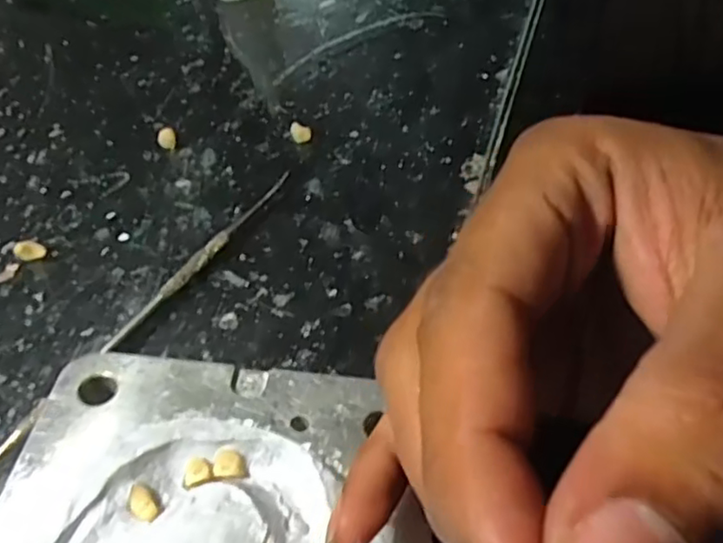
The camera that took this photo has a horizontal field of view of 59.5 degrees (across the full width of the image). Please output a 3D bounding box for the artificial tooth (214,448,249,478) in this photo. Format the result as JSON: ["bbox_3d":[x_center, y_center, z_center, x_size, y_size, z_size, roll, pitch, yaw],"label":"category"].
[{"bbox_3d":[-0.036,0.053,0.173,0.009,0.005,0.007,4,57,6],"label":"artificial tooth"}]

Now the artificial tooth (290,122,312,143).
[{"bbox_3d":[-0.027,-0.061,0.281,0.009,0.006,0.010,-12,57,-4],"label":"artificial tooth"}]

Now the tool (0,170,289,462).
[{"bbox_3d":[-0.084,0.018,0.233,0.011,0.007,0.169,32,64,22],"label":"tool"}]

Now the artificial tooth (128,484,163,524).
[{"bbox_3d":[-0.055,0.059,0.161,0.009,0.004,0.007,22,61,17],"label":"artificial tooth"}]

